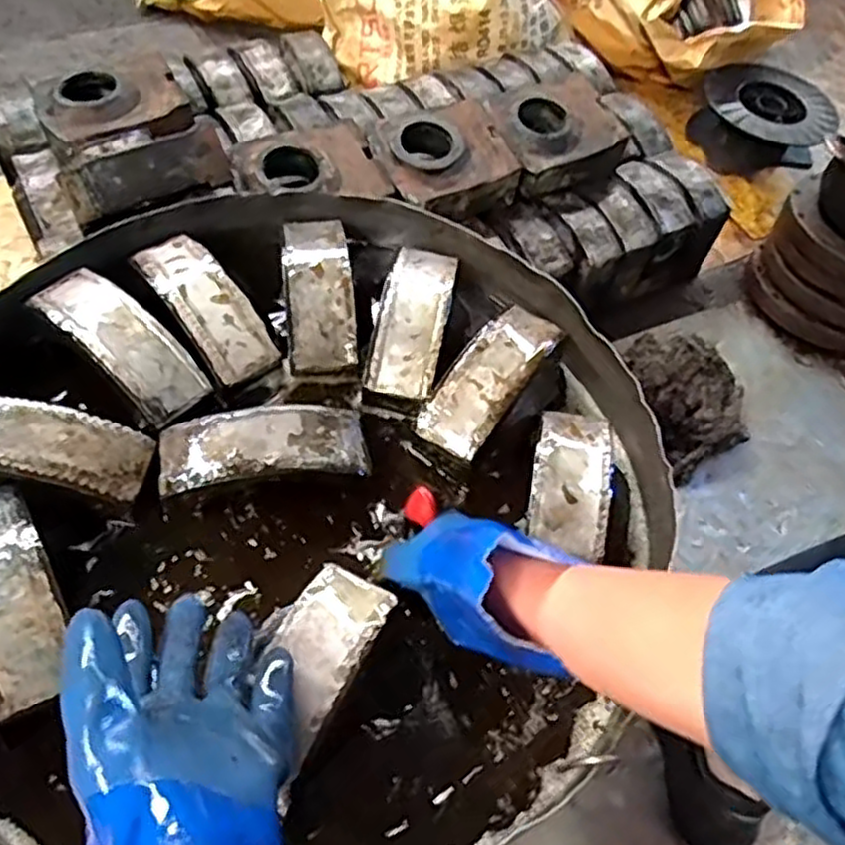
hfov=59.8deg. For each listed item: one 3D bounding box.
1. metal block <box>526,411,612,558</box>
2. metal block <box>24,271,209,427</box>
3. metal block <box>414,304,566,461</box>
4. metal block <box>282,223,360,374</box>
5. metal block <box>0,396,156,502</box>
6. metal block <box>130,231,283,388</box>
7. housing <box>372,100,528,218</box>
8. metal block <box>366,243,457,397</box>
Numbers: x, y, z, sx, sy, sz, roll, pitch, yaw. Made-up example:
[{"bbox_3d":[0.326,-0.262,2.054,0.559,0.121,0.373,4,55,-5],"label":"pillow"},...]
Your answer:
[{"bbox_3d":[0.115,0.040,0.570,0.057,0.019,0.127,14,57,0],"label":"metal block"},{"bbox_3d":[-0.247,-0.066,0.600,0.162,0.036,0.061,39,60,15],"label":"metal block"},{"bbox_3d":[0.059,-0.041,0.621,0.061,0.035,0.160,35,59,13],"label":"metal block"},{"bbox_3d":[-0.093,-0.121,0.661,0.060,0.036,0.163,-2,58,-11],"label":"metal block"},{"bbox_3d":[-0.287,0.017,0.546,0.158,0.034,0.062,12,57,-2],"label":"metal block"},{"bbox_3d":[-0.189,-0.102,0.637,0.059,0.035,0.157,-32,68,-26],"label":"metal block"},{"bbox_3d":[0.027,-0.363,1.024,0.183,0.070,0.159,-22,64,-21],"label":"housing"},{"bbox_3d":[-0.008,-0.094,0.651,0.058,0.033,0.149,13,57,-1],"label":"metal block"}]

